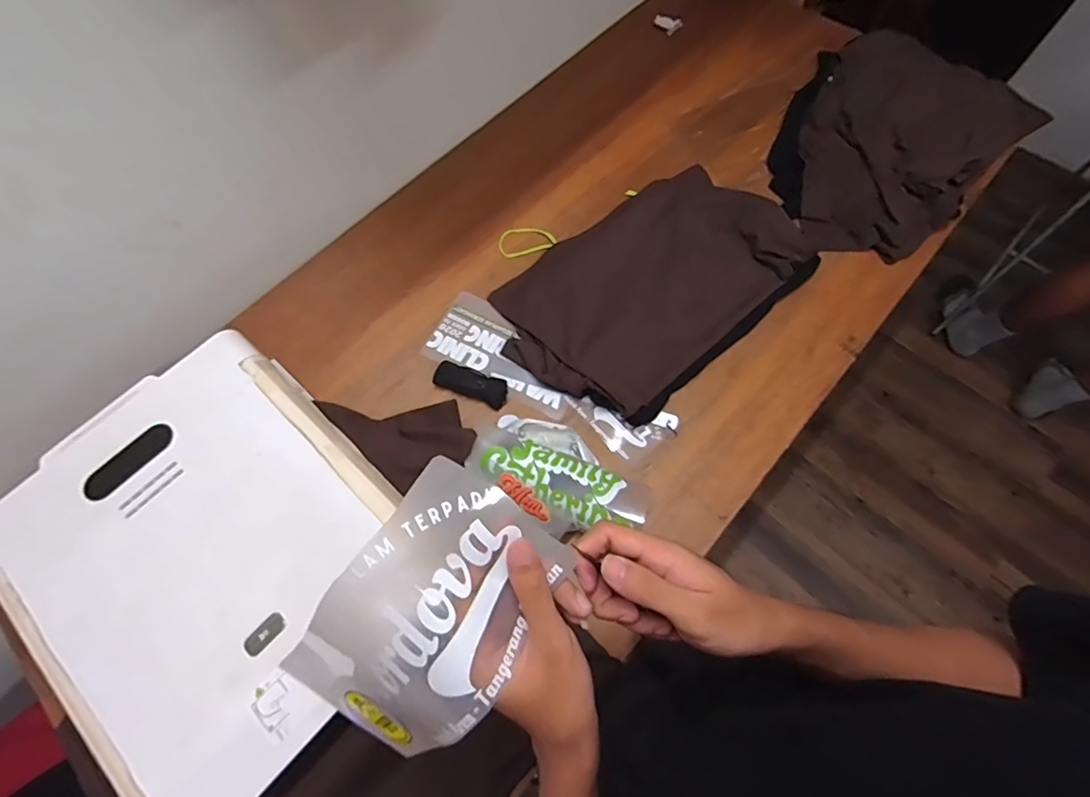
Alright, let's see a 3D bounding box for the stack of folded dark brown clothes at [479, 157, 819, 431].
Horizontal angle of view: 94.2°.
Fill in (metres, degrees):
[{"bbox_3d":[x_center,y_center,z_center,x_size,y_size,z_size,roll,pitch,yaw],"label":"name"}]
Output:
[{"bbox_3d":[0.184,-0.210,0.916,0.539,0.057,0.362,-39,71,-14],"label":"stack of folded dark brown clothes"}]

